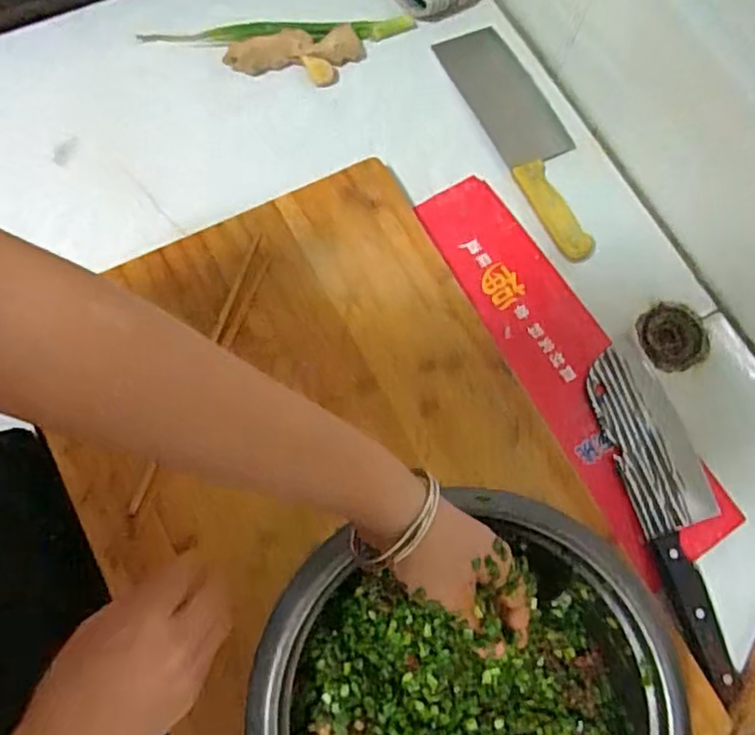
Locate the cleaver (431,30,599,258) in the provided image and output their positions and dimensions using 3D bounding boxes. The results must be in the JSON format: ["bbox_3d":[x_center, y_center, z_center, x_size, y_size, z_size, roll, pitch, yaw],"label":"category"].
[{"bbox_3d":[0.153,-0.240,0.679,0.070,0.025,0.289,-22,75,-12],"label":"cleaver"}]

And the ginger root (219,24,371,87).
[{"bbox_3d":[-0.080,-0.315,0.668,0.140,0.027,0.056,-14,74,-9],"label":"ginger root"}]

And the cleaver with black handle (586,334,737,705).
[{"bbox_3d":[0.254,0.112,0.562,0.076,0.017,0.286,-13,73,-9],"label":"cleaver with black handle"}]

